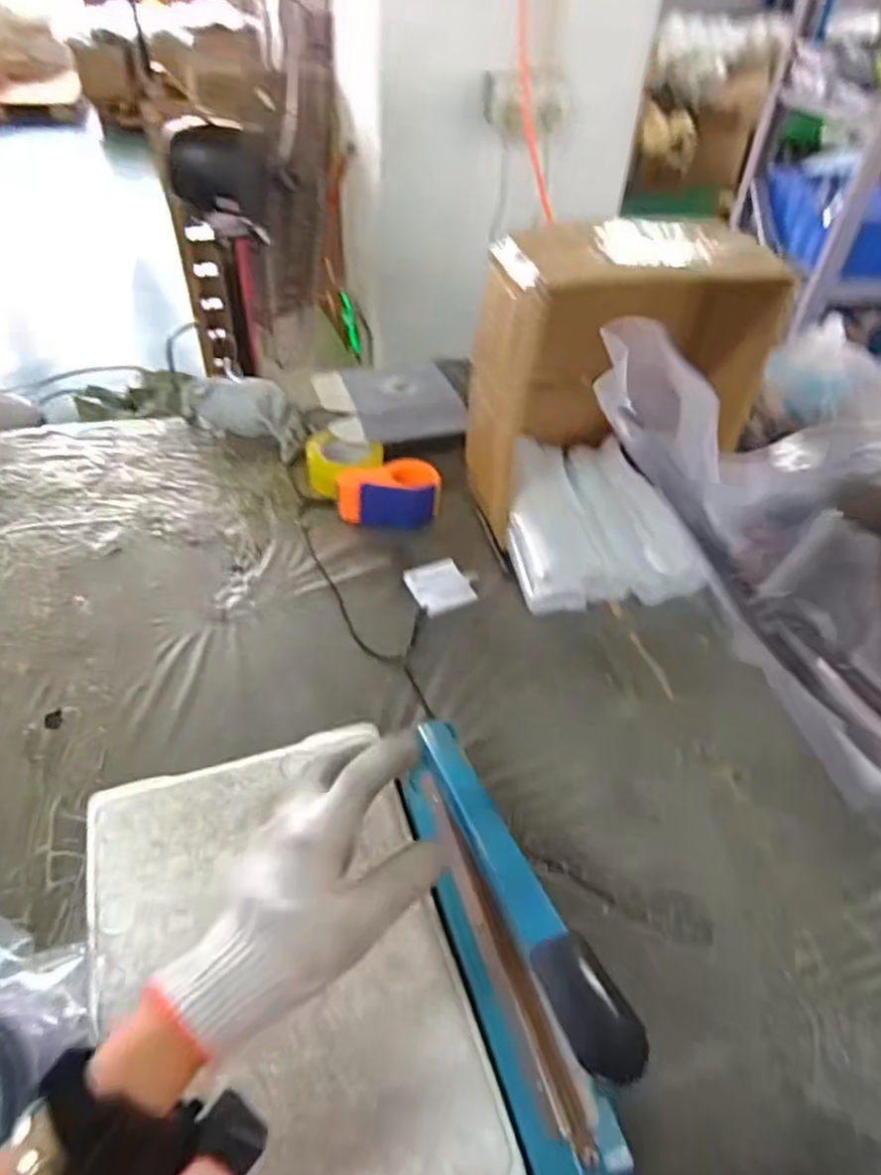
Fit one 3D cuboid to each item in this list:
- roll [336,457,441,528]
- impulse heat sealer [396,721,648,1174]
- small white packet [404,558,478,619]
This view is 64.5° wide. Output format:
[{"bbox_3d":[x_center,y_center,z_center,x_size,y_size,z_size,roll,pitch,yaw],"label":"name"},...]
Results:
[{"bbox_3d":[-0.079,-0.145,1.078,0.153,0.070,0.086,6,46,4],"label":"roll"},{"bbox_3d":[0.045,0.263,0.543,0.074,0.221,0.327,-14,49,-17],"label":"impulse heat sealer"},{"bbox_3d":[-0.002,-0.004,0.984,0.080,0.006,0.098,-22,51,-22],"label":"small white packet"}]

